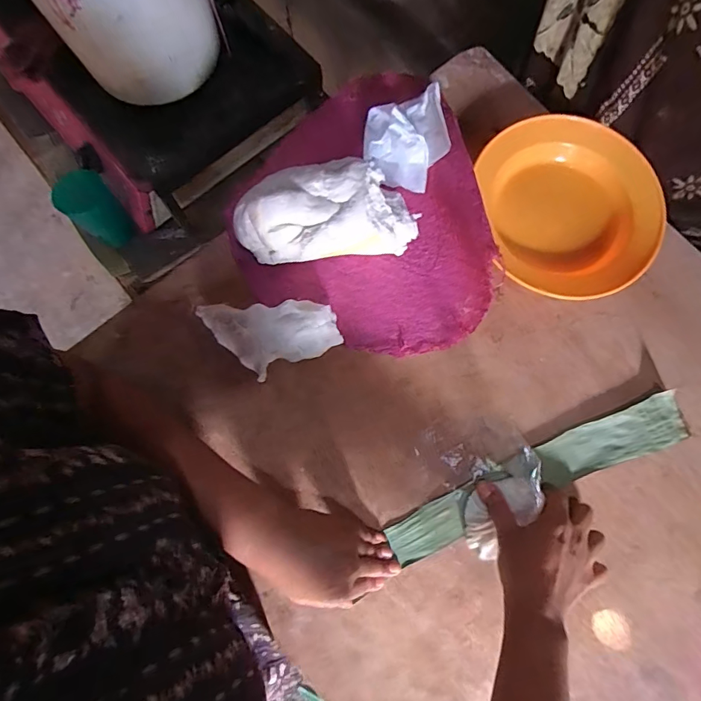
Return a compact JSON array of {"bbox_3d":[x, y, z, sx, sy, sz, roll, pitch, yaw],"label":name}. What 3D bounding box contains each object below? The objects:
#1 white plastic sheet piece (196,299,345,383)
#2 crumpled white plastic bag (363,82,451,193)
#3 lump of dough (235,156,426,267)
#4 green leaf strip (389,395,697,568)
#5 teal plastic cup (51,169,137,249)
[{"bbox_3d":[-0.085,-0.009,0.468,0.148,0.049,0.078,-3,77,0],"label":"white plastic sheet piece"},{"bbox_3d":[0.062,-0.241,0.504,0.092,0.053,0.094,3,78,2],"label":"crumpled white plastic bag"},{"bbox_3d":[-0.027,-0.146,0.477,0.194,0.083,0.085,-9,77,-1],"label":"lump of dough"},{"bbox_3d":[0.200,0.135,0.471,0.341,0.009,0.056,-23,86,-3],"label":"green leaf strip"},{"bbox_3d":[-0.397,-0.221,0.686,0.072,0.126,0.072,0,77,1],"label":"teal plastic cup"}]

